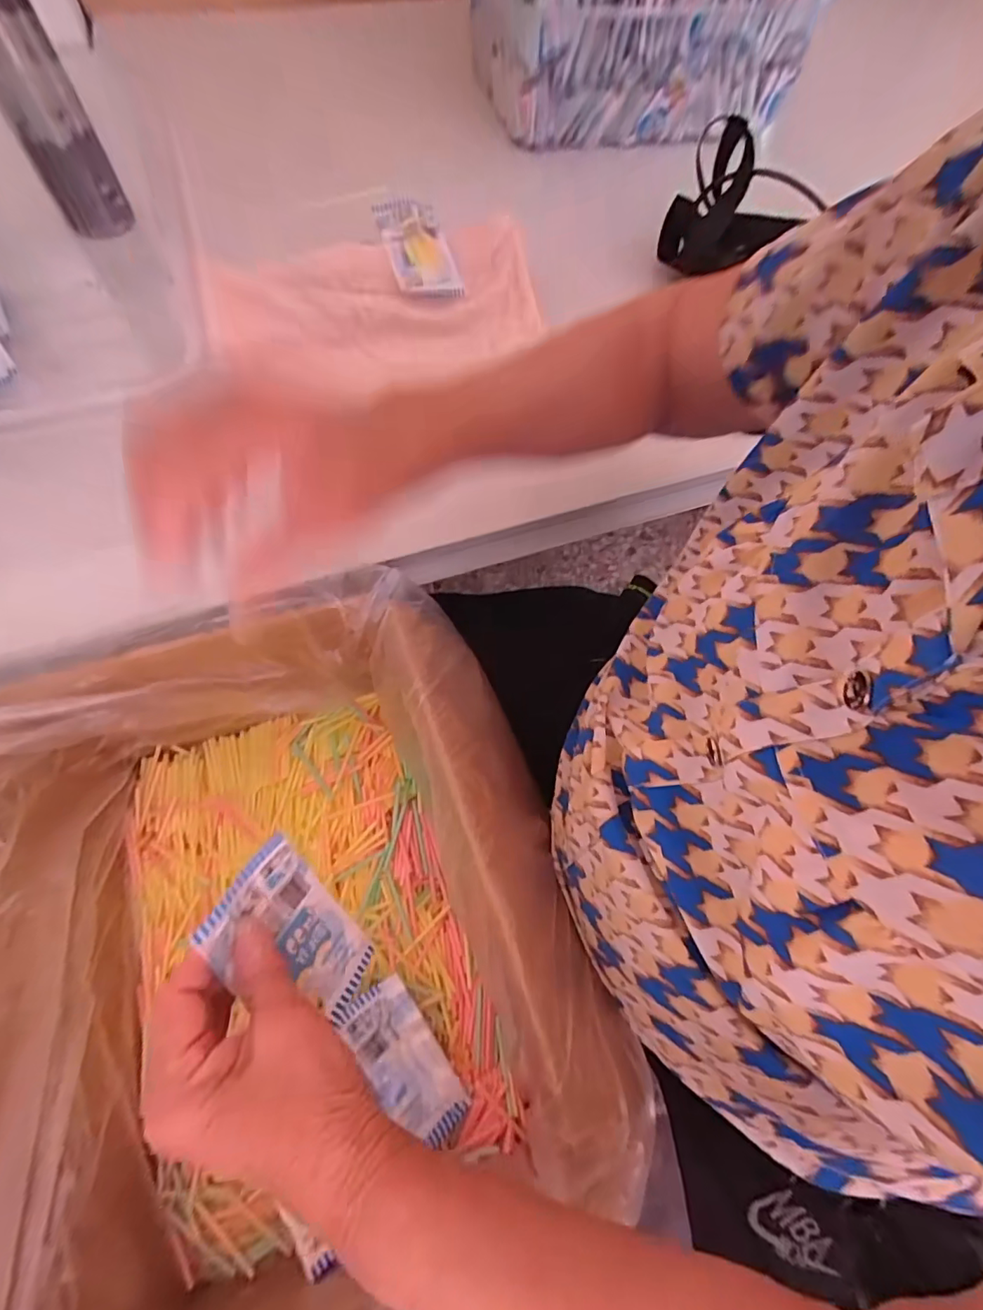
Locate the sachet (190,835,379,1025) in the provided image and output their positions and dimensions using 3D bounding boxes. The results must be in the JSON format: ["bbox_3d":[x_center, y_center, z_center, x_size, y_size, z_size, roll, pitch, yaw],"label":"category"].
[{"bbox_3d":[-0.108,0.156,0.279,0.009,0.097,0.063,-19,21,29],"label":"sachet"}]

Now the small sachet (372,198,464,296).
[{"bbox_3d":[-0.073,-0.397,0.502,0.062,0.017,0.099,-16,86,-18],"label":"small sachet"}]

